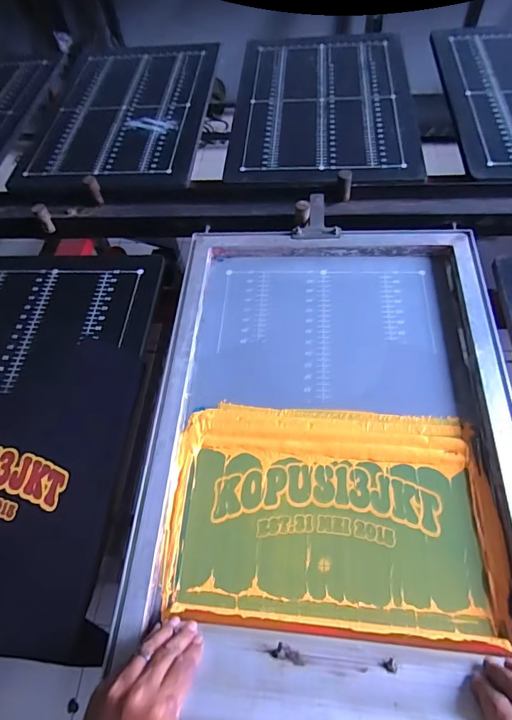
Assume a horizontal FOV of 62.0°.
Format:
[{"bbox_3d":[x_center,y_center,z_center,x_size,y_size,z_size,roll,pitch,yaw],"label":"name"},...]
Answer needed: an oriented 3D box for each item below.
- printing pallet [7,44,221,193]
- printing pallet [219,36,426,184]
[{"bbox_3d":[-0.310,-0.598,1.014,0.389,0.019,0.583,2,61,5],"label":"printing pallet"},{"bbox_3d":[0.152,-0.593,0.970,0.390,0.012,0.563,1,61,5],"label":"printing pallet"}]

